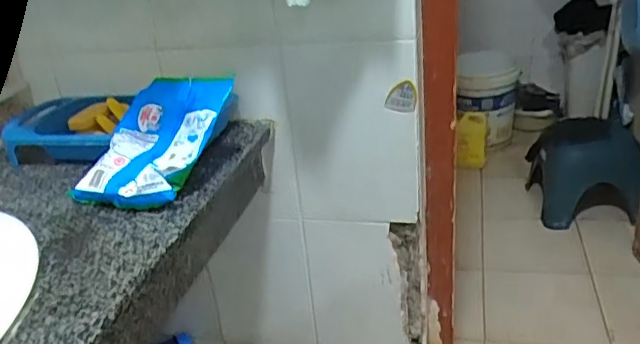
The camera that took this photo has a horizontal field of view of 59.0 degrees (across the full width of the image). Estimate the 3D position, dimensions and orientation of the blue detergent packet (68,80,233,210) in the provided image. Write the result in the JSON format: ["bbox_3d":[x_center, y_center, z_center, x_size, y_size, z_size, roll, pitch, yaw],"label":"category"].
[{"bbox_3d":[-0.213,-0.043,0.729,0.169,0.030,0.204,7,53,30],"label":"blue detergent packet"}]

